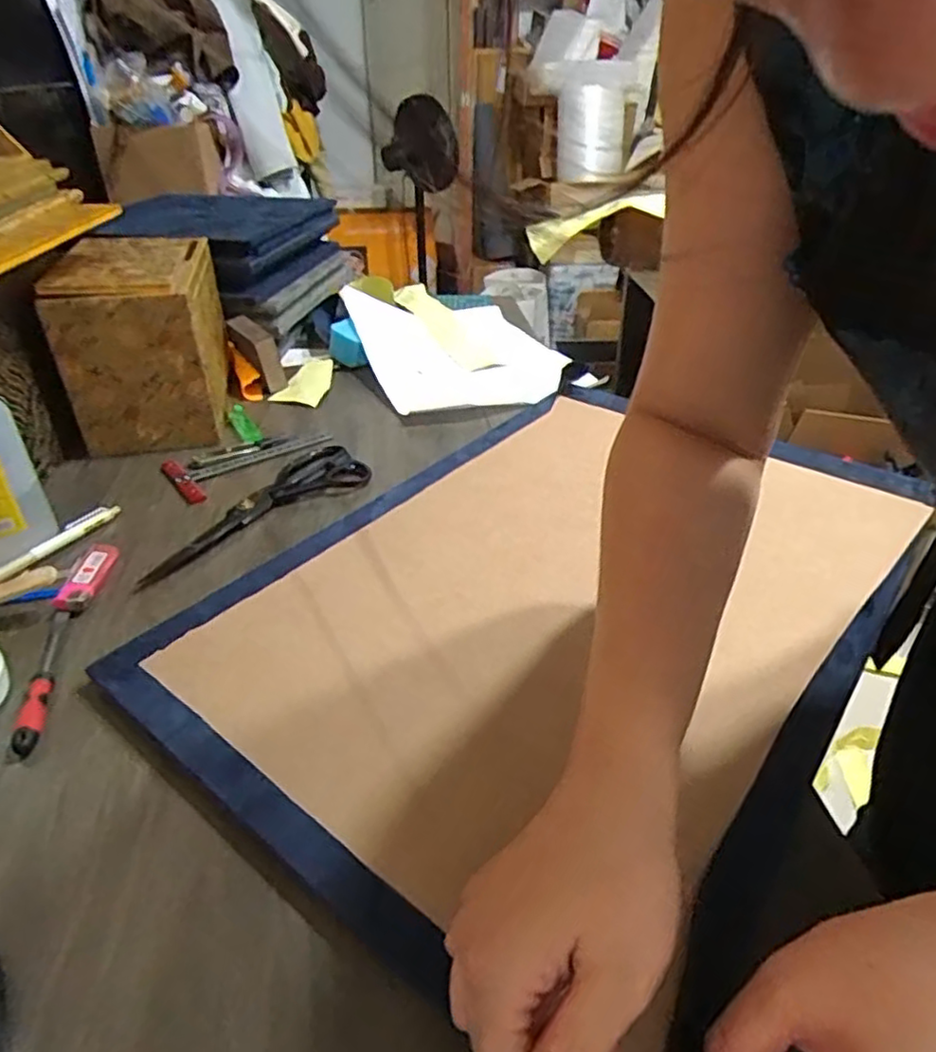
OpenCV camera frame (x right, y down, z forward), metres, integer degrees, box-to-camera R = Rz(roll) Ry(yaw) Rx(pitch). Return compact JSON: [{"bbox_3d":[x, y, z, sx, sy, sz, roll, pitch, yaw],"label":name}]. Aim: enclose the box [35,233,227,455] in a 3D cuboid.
[{"bbox_3d":[-0.359,-0.214,0.783,0.137,0.191,0.240,-9,35,-8],"label":"box"}]

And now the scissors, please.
[{"bbox_3d":[-0.203,-0.019,0.640,0.245,0.017,0.086,-32,44,-34],"label":"scissors"}]

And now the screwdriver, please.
[{"bbox_3d":[-0.289,0.102,0.460,0.018,0.014,0.137,-12,36,-12],"label":"screwdriver"}]

